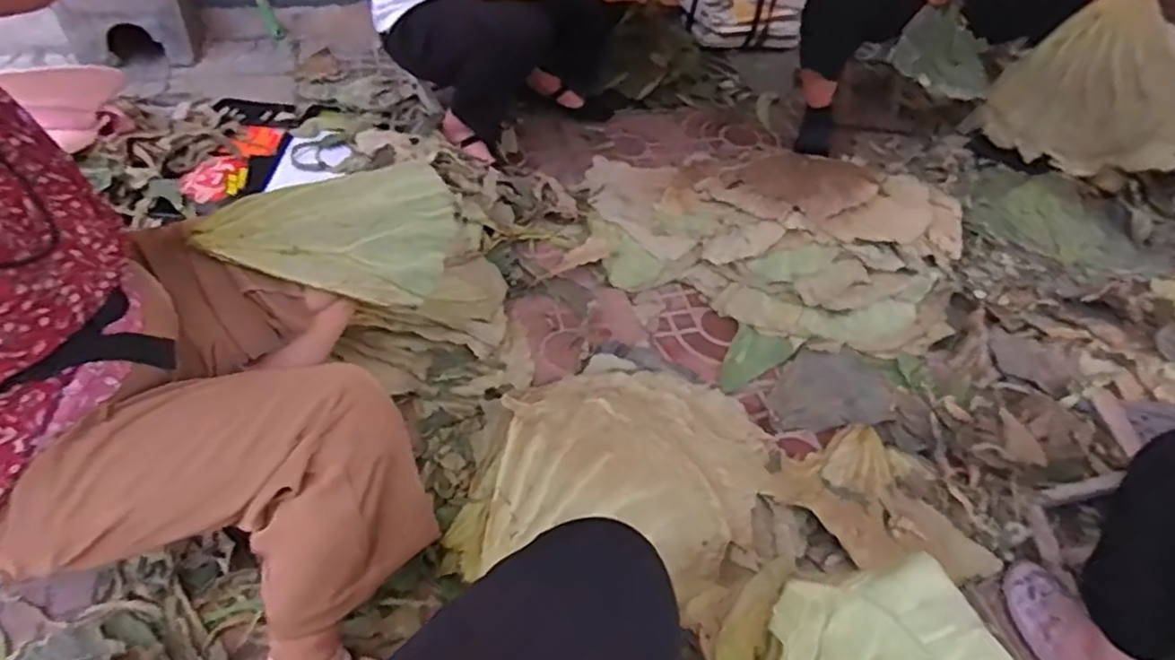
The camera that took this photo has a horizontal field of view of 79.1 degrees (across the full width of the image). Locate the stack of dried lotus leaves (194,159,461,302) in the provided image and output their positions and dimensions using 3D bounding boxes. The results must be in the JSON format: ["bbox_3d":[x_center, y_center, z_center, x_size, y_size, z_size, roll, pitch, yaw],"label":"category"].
[{"bbox_3d":[-0.318,-0.112,0.918,0.302,0.127,0.148,-11,49,-16],"label":"stack of dried lotus leaves"}]

